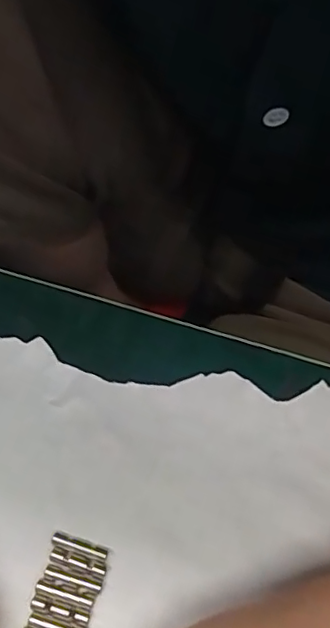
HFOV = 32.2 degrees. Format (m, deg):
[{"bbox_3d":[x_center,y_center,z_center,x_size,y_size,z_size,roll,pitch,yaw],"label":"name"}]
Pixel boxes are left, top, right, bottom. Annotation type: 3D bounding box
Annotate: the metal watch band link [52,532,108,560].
[{"bbox_3d":[-0.029,0.079,0.196,0.020,0.004,0.004,16,62,8],"label":"metal watch band link"}]

